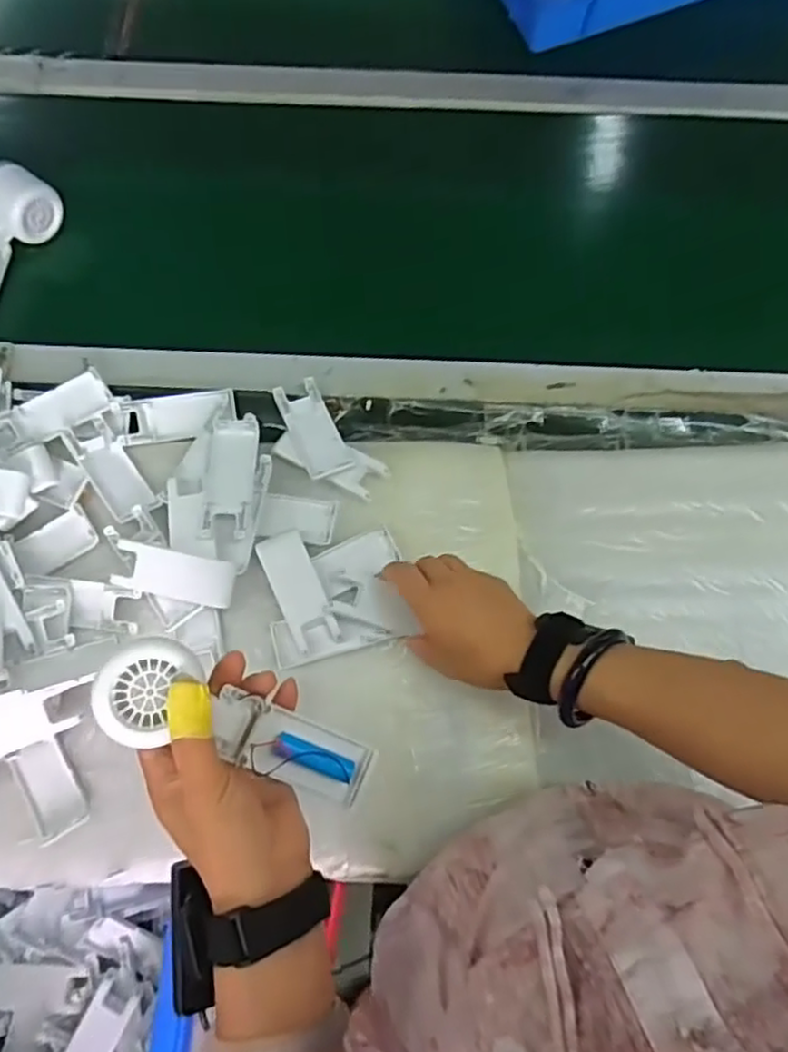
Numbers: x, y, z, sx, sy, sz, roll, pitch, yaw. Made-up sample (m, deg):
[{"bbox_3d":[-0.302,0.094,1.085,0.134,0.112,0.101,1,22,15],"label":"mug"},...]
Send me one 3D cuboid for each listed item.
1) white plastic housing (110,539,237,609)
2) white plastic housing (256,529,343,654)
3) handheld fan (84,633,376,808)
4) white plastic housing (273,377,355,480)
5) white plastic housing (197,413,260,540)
[{"bbox_3d":[-0.180,0.040,0.555,0.097,0.013,0.038,11,74,2],"label":"white plastic housing"},{"bbox_3d":[-0.079,0.053,0.561,0.039,0.007,0.097,-23,76,-7],"label":"white plastic housing"},{"bbox_3d":[-0.087,0.116,0.388,0.166,0.026,0.053,32,73,-26],"label":"handheld fan"},{"bbox_3d":[-0.070,-0.085,0.593,0.039,0.008,0.101,-24,65,-5],"label":"white plastic housing"},{"bbox_3d":[-0.139,-0.042,0.579,0.044,0.022,0.109,0,74,-1],"label":"white plastic housing"}]

